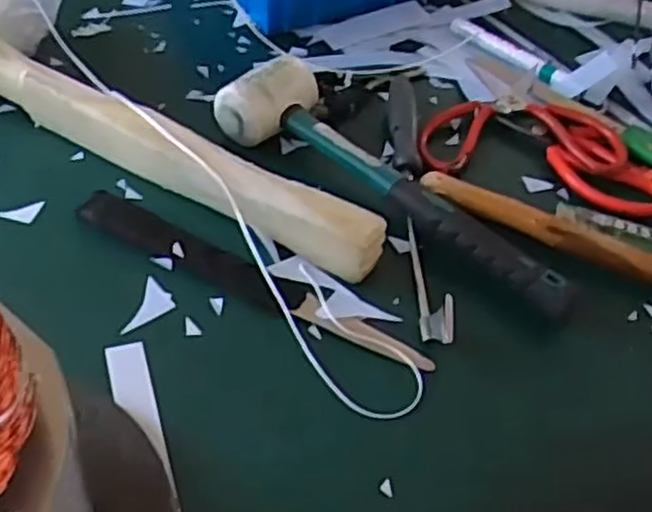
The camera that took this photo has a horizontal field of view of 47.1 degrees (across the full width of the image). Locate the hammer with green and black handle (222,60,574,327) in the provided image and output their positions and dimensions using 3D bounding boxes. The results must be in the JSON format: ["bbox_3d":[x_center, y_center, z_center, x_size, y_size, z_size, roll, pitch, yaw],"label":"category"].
[{"bbox_3d":[0.049,-0.059,0.508,0.284,0.040,0.072,32,50,21],"label":"hammer with green and black handle"}]

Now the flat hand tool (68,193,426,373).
[{"bbox_3d":[-0.050,0.013,0.460,0.242,0.013,0.030,25,48,15],"label":"flat hand tool"}]

